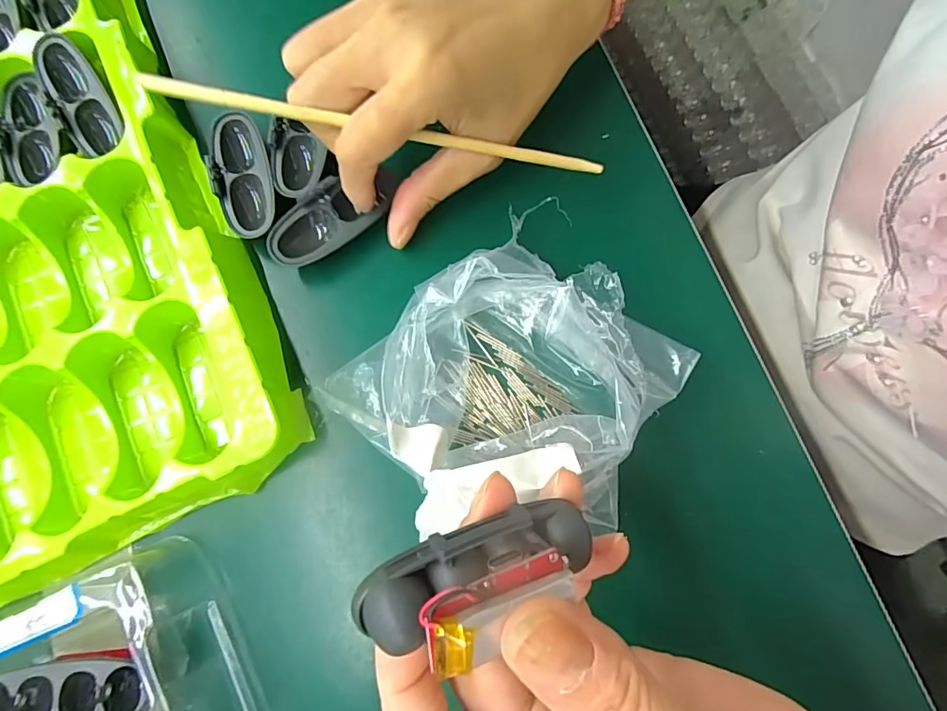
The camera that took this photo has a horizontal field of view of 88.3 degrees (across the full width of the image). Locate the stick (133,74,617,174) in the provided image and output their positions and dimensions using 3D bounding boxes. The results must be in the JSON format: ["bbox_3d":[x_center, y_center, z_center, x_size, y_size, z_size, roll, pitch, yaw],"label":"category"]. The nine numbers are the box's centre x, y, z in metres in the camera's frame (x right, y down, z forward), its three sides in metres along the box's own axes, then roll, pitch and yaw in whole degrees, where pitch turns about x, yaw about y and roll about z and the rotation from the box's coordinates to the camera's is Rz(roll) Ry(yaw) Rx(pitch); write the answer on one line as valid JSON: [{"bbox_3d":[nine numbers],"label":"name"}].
[{"bbox_3d":[-0.032,-0.095,0.204,0.187,0.005,0.005,4,78,-15],"label":"stick"}]

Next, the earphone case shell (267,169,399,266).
[{"bbox_3d":[-0.066,-0.067,0.231,0.067,0.016,0.024,-35,80,-11],"label":"earphone case shell"}]

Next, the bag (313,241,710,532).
[{"bbox_3d":[0.016,0.012,0.208,0.131,0.051,0.115,-40,81,-8],"label":"bag"}]

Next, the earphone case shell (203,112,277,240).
[{"bbox_3d":[-0.112,-0.088,0.237,0.026,0.014,0.065,-16,79,-4],"label":"earphone case shell"}]

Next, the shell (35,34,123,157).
[{"bbox_3d":[-0.189,-0.126,0.233,0.026,0.011,0.055,-27,93,-6],"label":"shell"}]

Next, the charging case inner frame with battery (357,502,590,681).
[{"bbox_3d":[0.005,0.051,0.115,0.060,0.019,0.022,-16,78,-25],"label":"charging case inner frame with battery"}]

